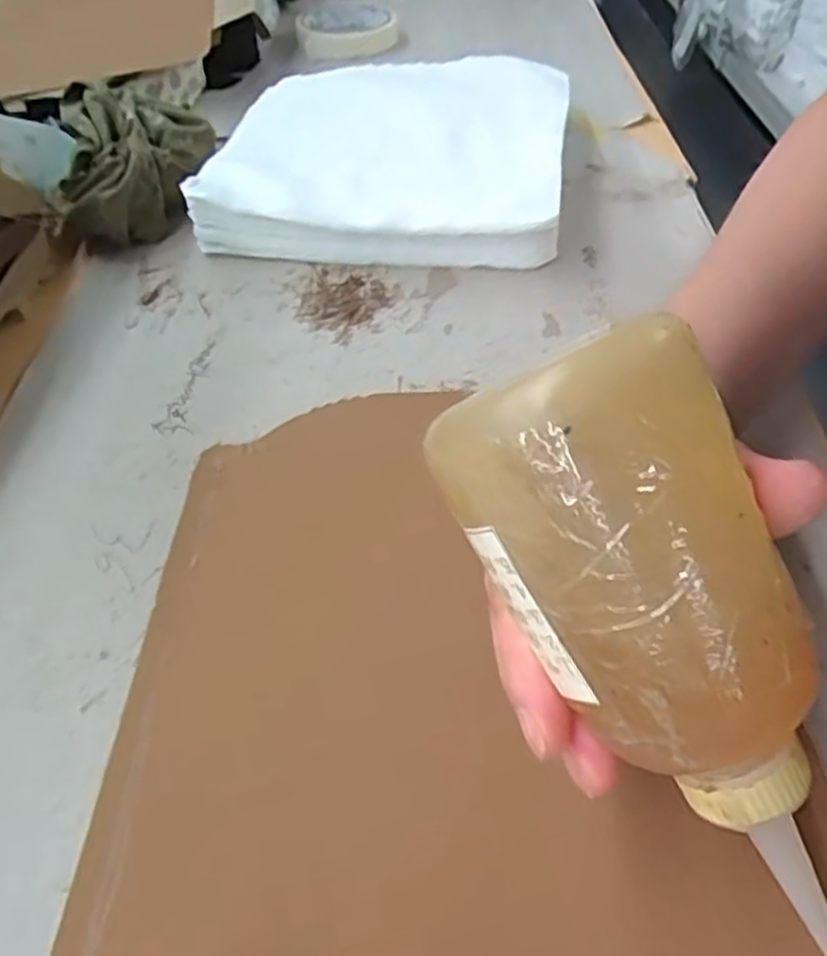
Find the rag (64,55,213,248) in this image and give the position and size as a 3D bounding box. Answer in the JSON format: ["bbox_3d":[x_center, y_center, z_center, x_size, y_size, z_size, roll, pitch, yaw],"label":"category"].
[{"bbox_3d":[-0.169,-0.193,0.444,0.091,0.060,0.106,-7,48,-6],"label":"rag"}]

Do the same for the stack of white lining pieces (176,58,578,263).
[{"bbox_3d":[-0.009,-0.215,0.476,0.213,0.038,0.231,7,49,7],"label":"stack of white lining pieces"}]

